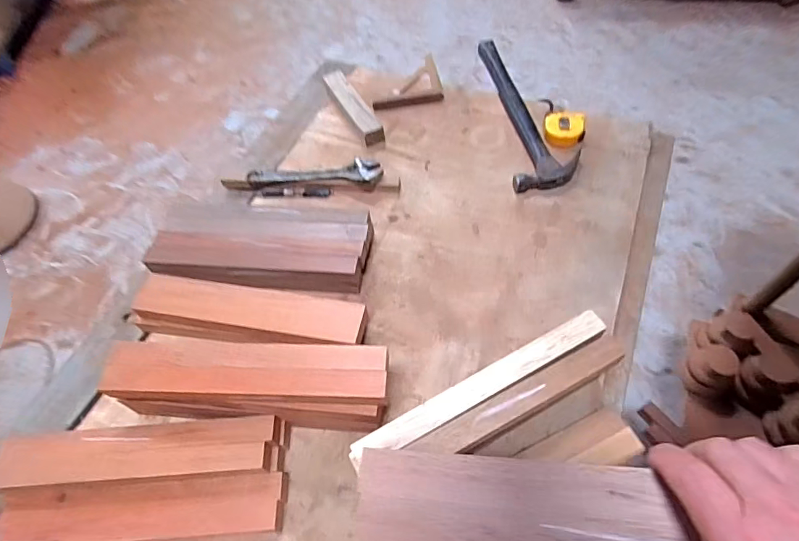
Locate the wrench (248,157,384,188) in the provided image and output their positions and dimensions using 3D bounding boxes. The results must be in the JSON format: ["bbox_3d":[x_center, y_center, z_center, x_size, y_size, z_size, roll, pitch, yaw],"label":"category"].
[{"bbox_3d":[-0.150,-0.173,0.833,0.236,0.020,0.045,1,58,5],"label":"wrench"}]

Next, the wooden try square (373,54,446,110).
[{"bbox_3d":[0.013,-0.397,0.986,0.142,0.010,0.147,-8,57,0],"label":"wooden try square"}]

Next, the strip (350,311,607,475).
[{"bbox_3d":[0.095,0.131,0.538,0.326,0.019,0.037,-26,57,-13],"label":"strip"}]

